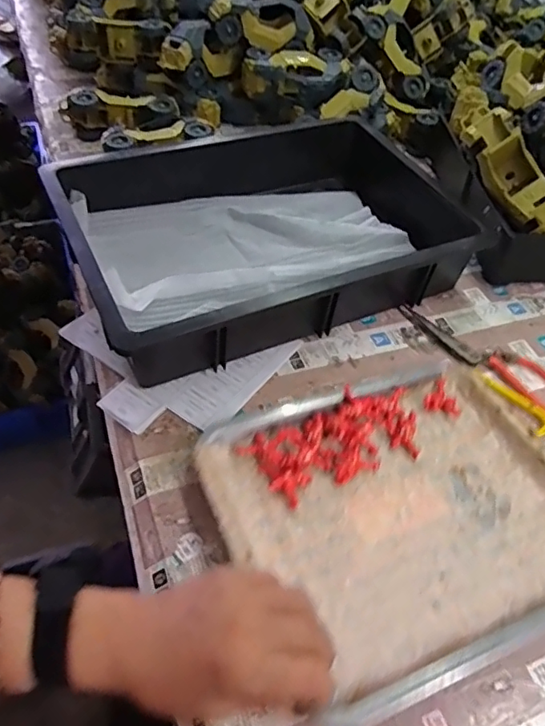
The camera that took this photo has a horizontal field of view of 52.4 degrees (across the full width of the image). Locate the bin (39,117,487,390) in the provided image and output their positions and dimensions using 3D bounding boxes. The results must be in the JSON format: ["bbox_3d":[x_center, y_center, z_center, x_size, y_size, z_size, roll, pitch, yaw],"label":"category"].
[{"bbox_3d":[0.003,-0.165,0.669,0.471,0.091,0.323,-19,55,-20],"label":"bin"}]

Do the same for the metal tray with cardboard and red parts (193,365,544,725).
[{"bbox_3d":[0.111,0.119,0.476,0.299,0.037,0.258,-16,54,-18],"label":"metal tray with cardboard and red parts"}]

